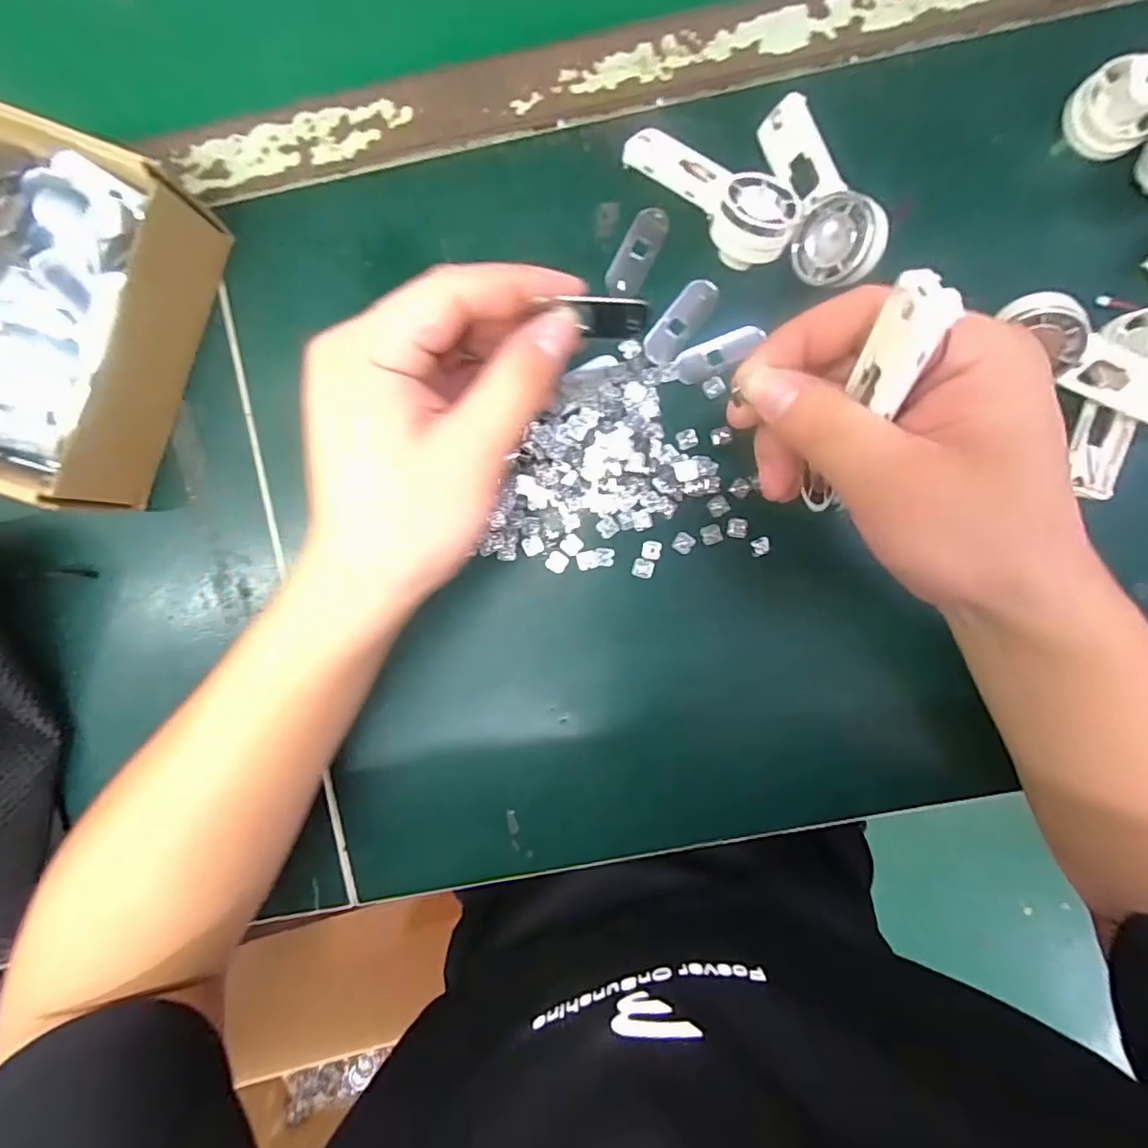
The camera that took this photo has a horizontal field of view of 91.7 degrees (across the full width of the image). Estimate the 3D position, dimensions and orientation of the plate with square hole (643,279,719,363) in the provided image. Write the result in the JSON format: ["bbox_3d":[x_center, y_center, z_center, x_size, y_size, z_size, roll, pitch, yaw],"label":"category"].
[{"bbox_3d":[0.057,-0.136,0.300,0.018,0.004,0.050,40,94,0],"label":"plate with square hole"}]

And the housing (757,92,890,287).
[{"bbox_3d":[0.122,-0.189,0.276,0.018,0.039,0.093,-17,85,-40],"label":"housing"}]

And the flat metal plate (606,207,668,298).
[{"bbox_3d":[0.034,-0.172,0.298,0.020,0.005,0.046,25,93,1],"label":"flat metal plate"}]

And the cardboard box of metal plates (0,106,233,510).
[{"bbox_3d":[-0.281,-0.133,0.285,0.144,0.058,0.164,19,93,2],"label":"cardboard box of metal plates"}]

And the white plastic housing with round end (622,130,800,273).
[{"bbox_3d":[0.073,-0.197,0.279,0.091,0.031,0.045,42,94,0],"label":"white plastic housing with round end"}]

